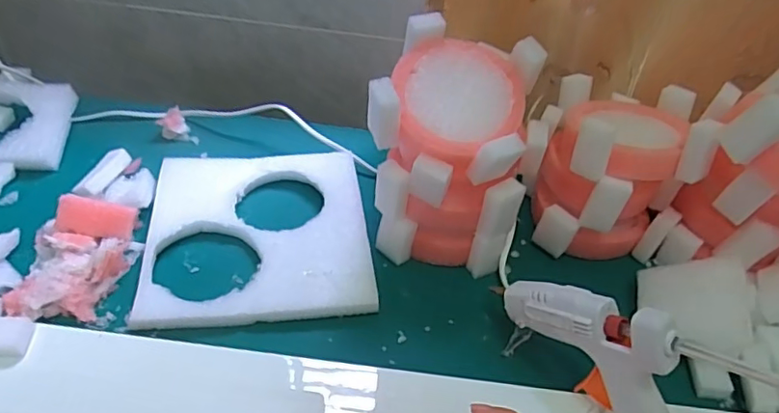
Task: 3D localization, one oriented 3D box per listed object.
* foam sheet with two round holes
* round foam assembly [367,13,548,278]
[{"bbox_3d":[-0.107,0.016,0.480,0.175,0.012,0.182,-1,43,-9],"label":"foam sheet with two round holes"},{"bbox_3d":[0.051,-0.039,0.451,0.114,0.162,0.100,15,43,9],"label":"round foam assembly"}]

